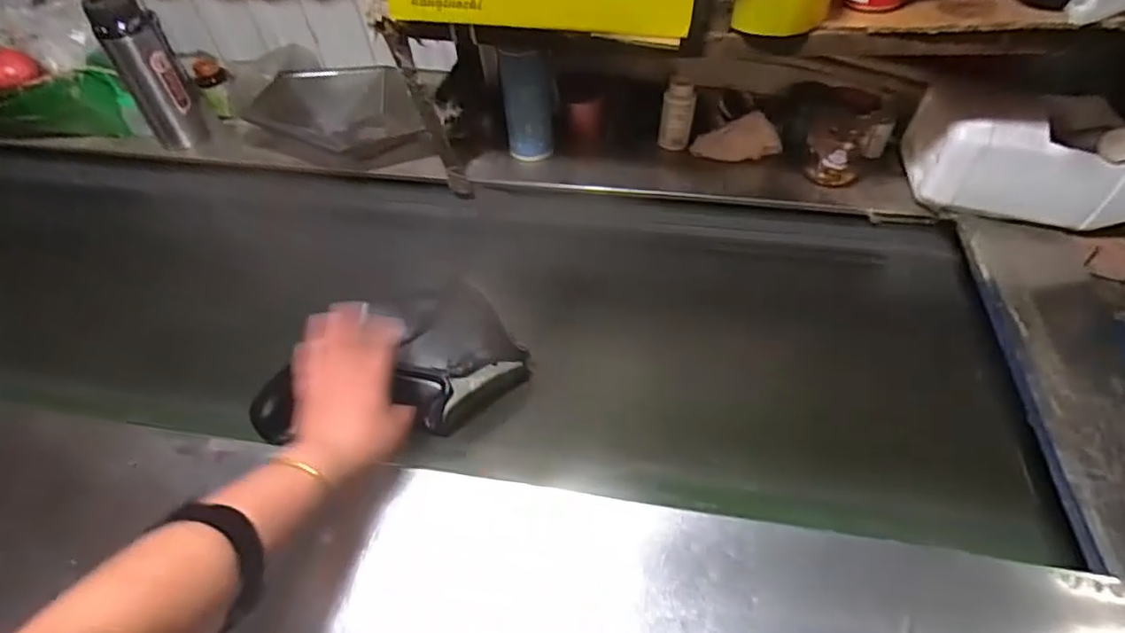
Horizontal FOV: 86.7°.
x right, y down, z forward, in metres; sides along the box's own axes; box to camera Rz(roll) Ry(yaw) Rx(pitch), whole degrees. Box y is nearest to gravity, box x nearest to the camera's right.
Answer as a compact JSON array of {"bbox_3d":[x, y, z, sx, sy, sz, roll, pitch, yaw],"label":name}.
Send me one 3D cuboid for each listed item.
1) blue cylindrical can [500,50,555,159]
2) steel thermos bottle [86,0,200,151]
[{"bbox_3d":[-0.048,-0.312,0.890,0.069,0.172,0.070,-1,50,2],"label":"blue cylindrical can"},{"bbox_3d":[-0.648,-0.385,0.942,0.089,0.225,0.071,-30,55,-20],"label":"steel thermos bottle"}]

